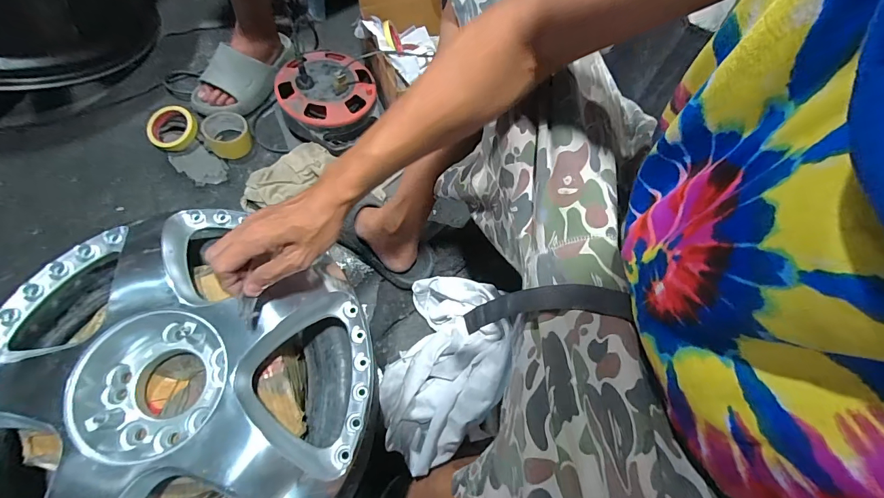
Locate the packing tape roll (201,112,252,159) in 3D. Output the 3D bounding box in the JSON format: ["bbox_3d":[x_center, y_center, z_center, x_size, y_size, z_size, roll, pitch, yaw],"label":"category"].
[{"bbox_3d":[-0.449,-0.240,0.796,0.087,0.064,0.083,-29,69,-16],"label":"packing tape roll"}]

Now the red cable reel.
[{"bbox_3d":[-0.243,-0.327,0.817,0.207,0.118,0.201,1,64,-3],"label":"red cable reel"}]

